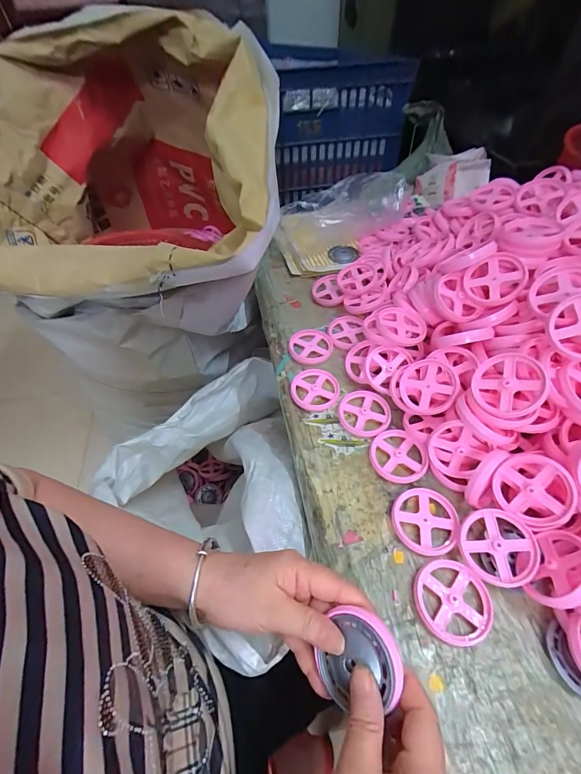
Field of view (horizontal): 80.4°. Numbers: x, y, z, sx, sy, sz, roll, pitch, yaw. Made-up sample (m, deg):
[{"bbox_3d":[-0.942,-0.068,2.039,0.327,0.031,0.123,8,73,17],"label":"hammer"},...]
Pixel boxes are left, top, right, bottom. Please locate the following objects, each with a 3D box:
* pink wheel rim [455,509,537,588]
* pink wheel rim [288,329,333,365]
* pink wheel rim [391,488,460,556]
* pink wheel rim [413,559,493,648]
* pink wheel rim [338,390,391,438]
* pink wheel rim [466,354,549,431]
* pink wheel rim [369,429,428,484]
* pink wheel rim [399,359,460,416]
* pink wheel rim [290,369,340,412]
[{"bbox_3d":[0.191,0.147,0.318,0.064,0.008,0.064,-9,58,15],"label":"pink wheel rim"},{"bbox_3d":[0.030,-0.059,0.510,0.063,0.011,0.064,-5,51,-1],"label":"pink wheel rim"},{"bbox_3d":[0.137,0.134,0.349,0.063,0.008,0.066,-1,51,2],"label":"pink wheel rim"},{"bbox_3d":[0.145,0.192,0.309,0.063,0.009,0.063,-5,51,-1],"label":"pink wheel rim"},{"bbox_3d":[0.093,0.032,0.434,0.062,0.009,0.066,7,52,9],"label":"pink wheel rim"},{"bbox_3d":[0.218,0.003,0.345,0.065,0.022,0.071,-14,68,37],"label":"pink wheel rim"},{"bbox_3d":[0.124,0.077,0.394,0.061,0.012,0.062,8,52,9],"label":"pink wheel rim"},{"bbox_3d":[0.162,0.001,0.404,0.063,0.013,0.064,-13,72,32],"label":"pink wheel rim"},{"bbox_3d":[0.033,0.003,0.460,0.063,0.010,0.063,-3,51,4],"label":"pink wheel rim"}]

